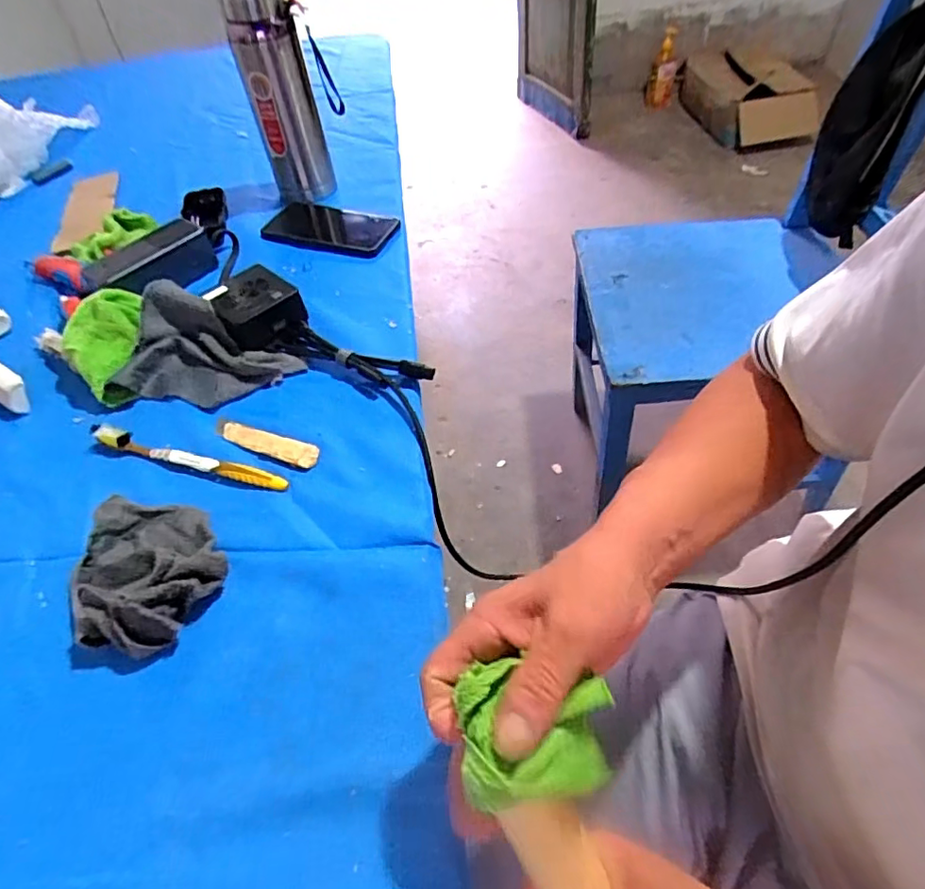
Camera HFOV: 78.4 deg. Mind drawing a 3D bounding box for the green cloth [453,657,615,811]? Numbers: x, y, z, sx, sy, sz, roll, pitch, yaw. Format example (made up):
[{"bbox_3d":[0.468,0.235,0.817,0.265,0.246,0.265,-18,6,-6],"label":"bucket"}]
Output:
[{"bbox_3d":[0.033,0.127,0.254,0.068,0.037,0.056,-6,50,-1],"label":"green cloth"}]

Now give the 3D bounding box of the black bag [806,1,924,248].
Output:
[{"bbox_3d":[0.548,-0.467,0.733,0.089,0.346,0.120,18,55,21],"label":"black bag"}]

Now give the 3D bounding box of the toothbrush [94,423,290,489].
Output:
[{"bbox_3d":[-0.230,0.010,0.474,0.183,0.015,0.014,12,52,14],"label":"toothbrush"}]

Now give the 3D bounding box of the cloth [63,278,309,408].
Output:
[{"bbox_3d":[-0.275,-0.087,0.532,0.202,0.060,0.114,19,54,19],"label":"cloth"}]

